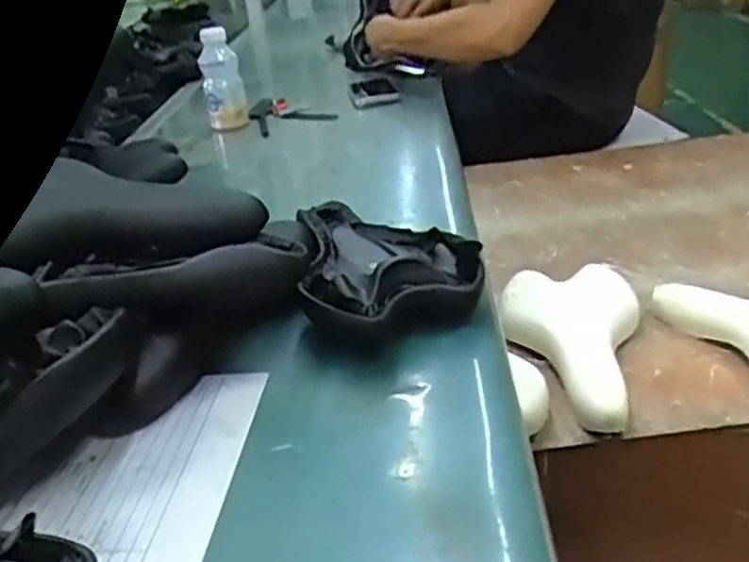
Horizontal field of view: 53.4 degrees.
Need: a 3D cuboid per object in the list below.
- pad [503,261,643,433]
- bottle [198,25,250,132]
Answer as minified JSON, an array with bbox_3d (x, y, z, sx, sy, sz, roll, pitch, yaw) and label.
[{"bbox_3d":[0.210,0.061,0.827,0.150,0.057,0.272,4,29,21],"label":"pad"},{"bbox_3d":[-0.248,-0.322,1.227,0.053,0.179,0.058,-18,29,-22],"label":"bottle"}]

